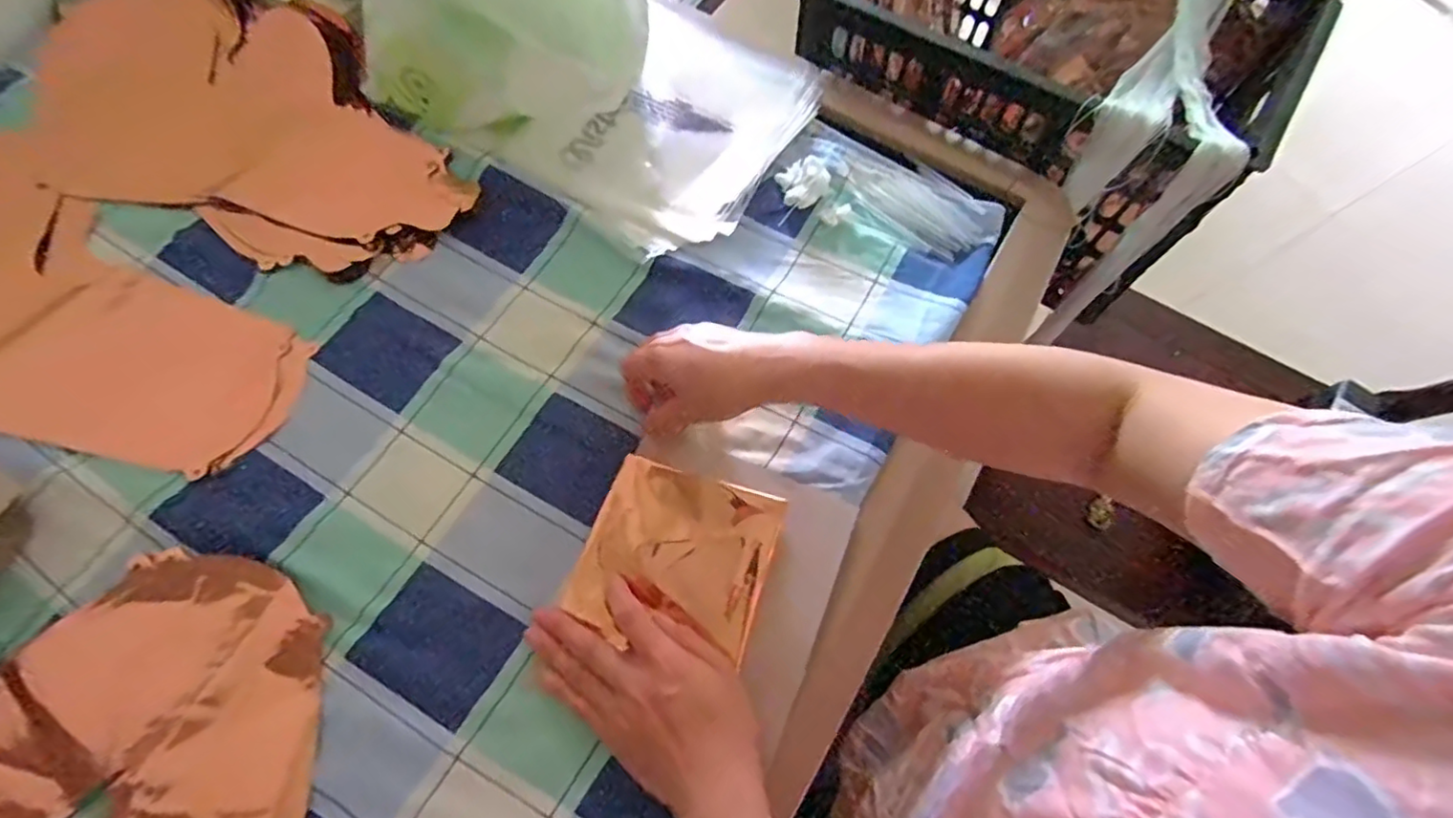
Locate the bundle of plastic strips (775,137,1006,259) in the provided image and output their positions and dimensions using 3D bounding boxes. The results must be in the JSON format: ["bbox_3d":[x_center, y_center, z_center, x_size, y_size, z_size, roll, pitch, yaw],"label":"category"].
[{"bbox_3d":[0.145,-0.185,0.534,0.183,0.019,0.100,27,70,9],"label":"bundle of plastic strips"}]

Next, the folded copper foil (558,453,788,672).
[{"bbox_3d":[-0.034,0.099,0.418,0.123,0.013,0.111,16,69,6],"label":"folded copper foil"}]

